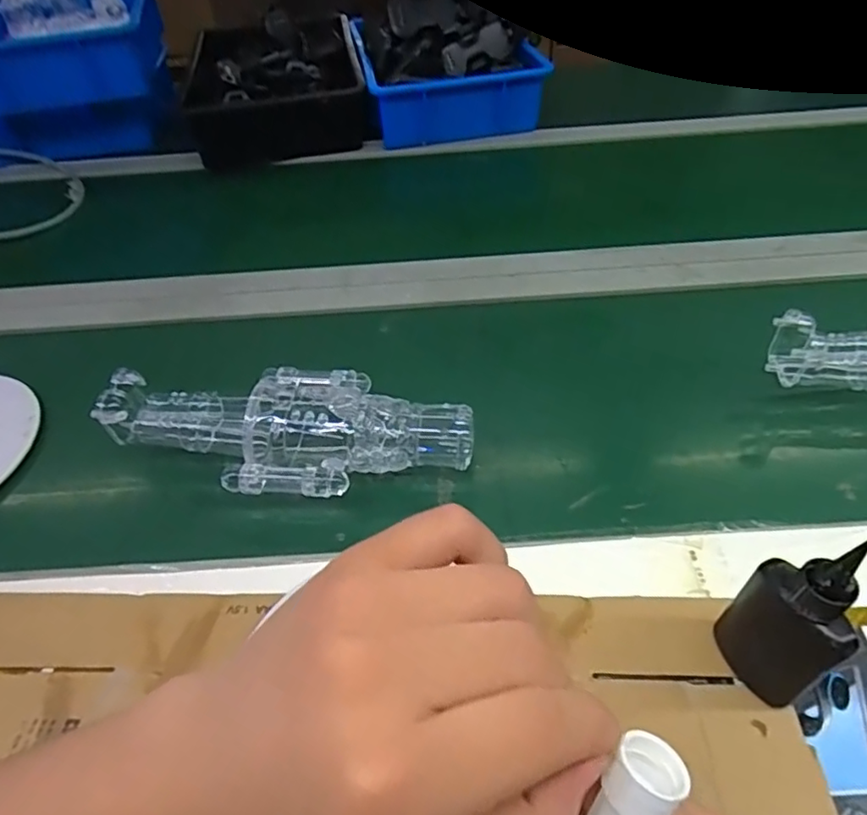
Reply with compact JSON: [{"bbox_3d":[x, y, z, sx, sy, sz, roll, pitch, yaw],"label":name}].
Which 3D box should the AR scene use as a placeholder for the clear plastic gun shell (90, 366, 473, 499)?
[{"bbox_3d":[-0.116,0.011,0.492,0.295,0.051,0.127,3,48,7],"label":"clear plastic gun shell"}]

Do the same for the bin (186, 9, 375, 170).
[{"bbox_3d":[-0.255,-0.530,1.002,0.271,0.106,0.394,-11,46,-4],"label":"bin"}]

